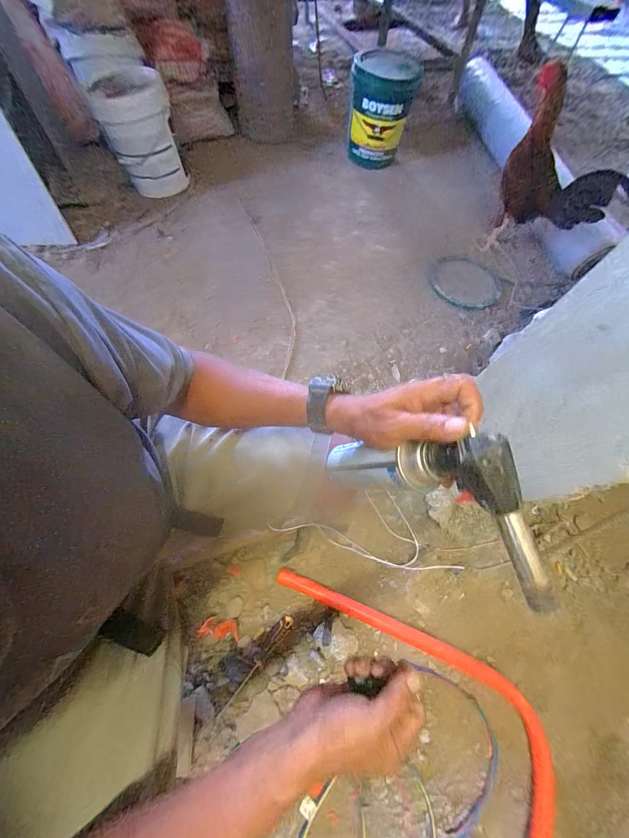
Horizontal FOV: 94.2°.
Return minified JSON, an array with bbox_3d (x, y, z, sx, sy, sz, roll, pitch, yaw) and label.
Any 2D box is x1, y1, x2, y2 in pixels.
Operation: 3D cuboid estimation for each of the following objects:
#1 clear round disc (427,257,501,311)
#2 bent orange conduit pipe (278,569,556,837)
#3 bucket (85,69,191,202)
[{"bbox_3d":[0.607,-0.545,1.167,0.303,0.022,0.282,1,66,-2],"label":"clear round disc"},{"bbox_3d":[0.249,0.772,0.522,0.461,0.077,1.002,-10,67,-8],"label":"bent orange conduit pipe"},{"bbox_3d":[-0.737,-1.214,1.251,0.279,0.328,0.325,-20,68,-11],"label":"bucket"}]

